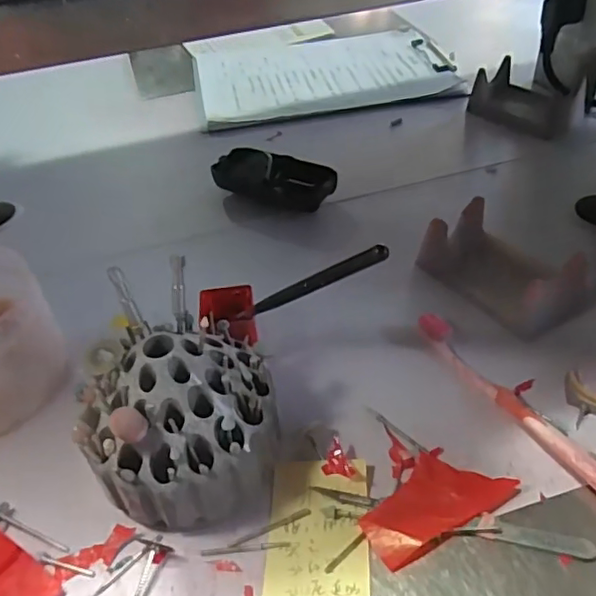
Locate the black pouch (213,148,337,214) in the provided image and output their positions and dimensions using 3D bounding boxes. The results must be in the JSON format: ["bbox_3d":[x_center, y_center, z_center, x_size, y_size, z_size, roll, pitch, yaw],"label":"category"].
[{"bbox_3d":[-0.023,-0.104,0.523,0.108,0.029,0.051,25,51,28],"label":"black pouch"}]

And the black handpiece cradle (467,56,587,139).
[{"bbox_3d":[0.237,-0.208,0.603,0.077,0.034,0.106,-33,50,-27],"label":"black handpiece cradle"}]

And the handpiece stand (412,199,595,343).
[{"bbox_3d":[0.144,-0.022,0.412,0.066,0.038,0.108,-29,48,-24],"label":"handpiece stand"}]

